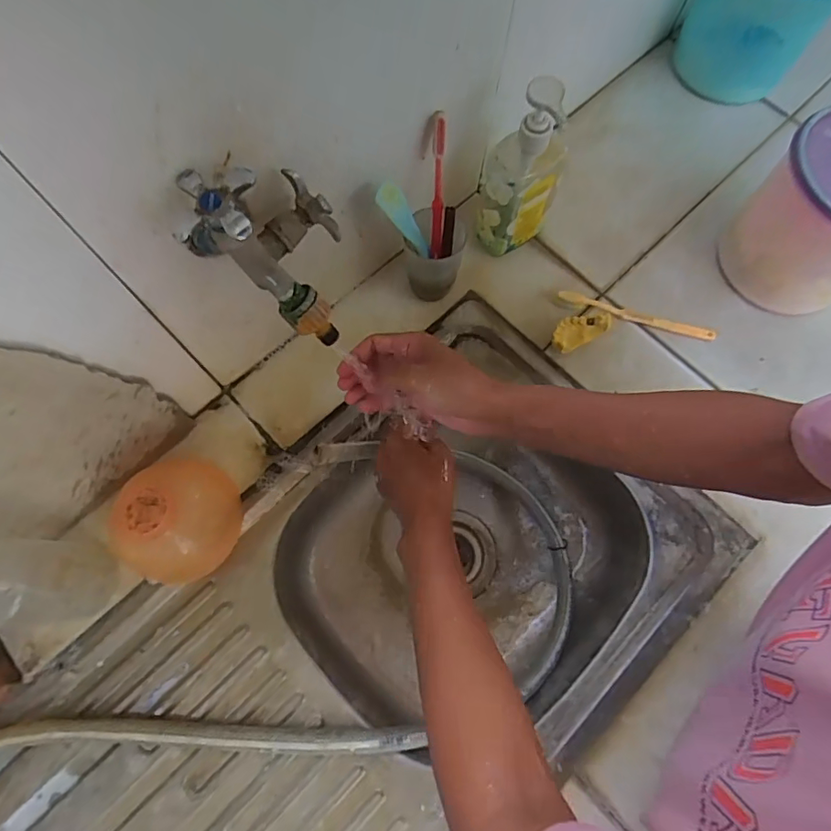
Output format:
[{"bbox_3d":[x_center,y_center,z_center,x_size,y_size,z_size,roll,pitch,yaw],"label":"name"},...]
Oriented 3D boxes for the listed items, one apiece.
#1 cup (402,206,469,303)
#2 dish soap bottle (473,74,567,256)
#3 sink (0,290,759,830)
[{"bbox_3d":[0.020,-0.169,0.565,0.064,0.090,0.066,1,73,-2],"label":"cup"},{"bbox_3d":[0.115,-0.252,0.542,0.068,0.198,0.081,33,75,8],"label":"dish soap bottle"},{"bbox_3d":[-0.066,0.267,0.543,0.743,0.137,0.409,-43,79,-13],"label":"sink"}]

